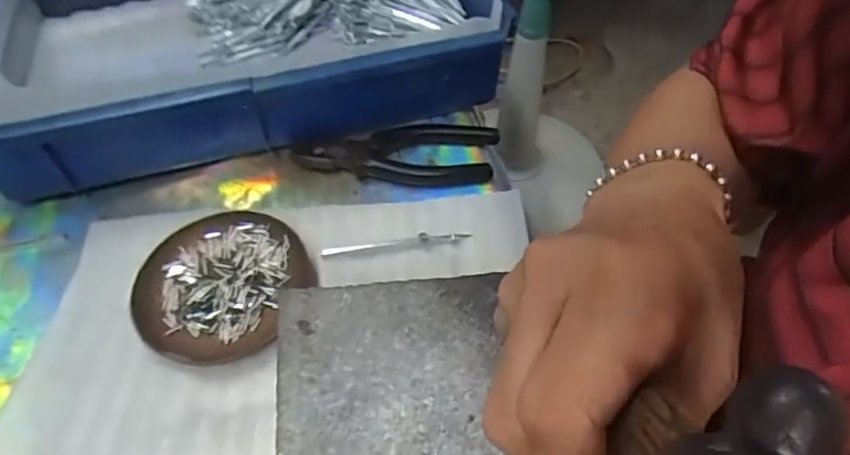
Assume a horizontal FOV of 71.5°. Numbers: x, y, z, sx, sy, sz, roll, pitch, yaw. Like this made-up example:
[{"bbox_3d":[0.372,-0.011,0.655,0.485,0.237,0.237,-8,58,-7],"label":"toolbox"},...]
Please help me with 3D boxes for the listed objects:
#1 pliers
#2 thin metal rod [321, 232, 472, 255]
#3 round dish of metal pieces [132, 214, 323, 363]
[{"bbox_3d":[-0.023,-0.063,0.478,0.156,0.011,0.063,6,54,6],"label":"pliers"},{"bbox_3d":[-0.021,0.010,0.429,0.107,0.006,0.008,-8,54,-4],"label":"thin metal rod"},{"bbox_3d":[-0.143,0.039,0.407,0.108,0.013,0.114,-1,54,1],"label":"round dish of metal pieces"}]

